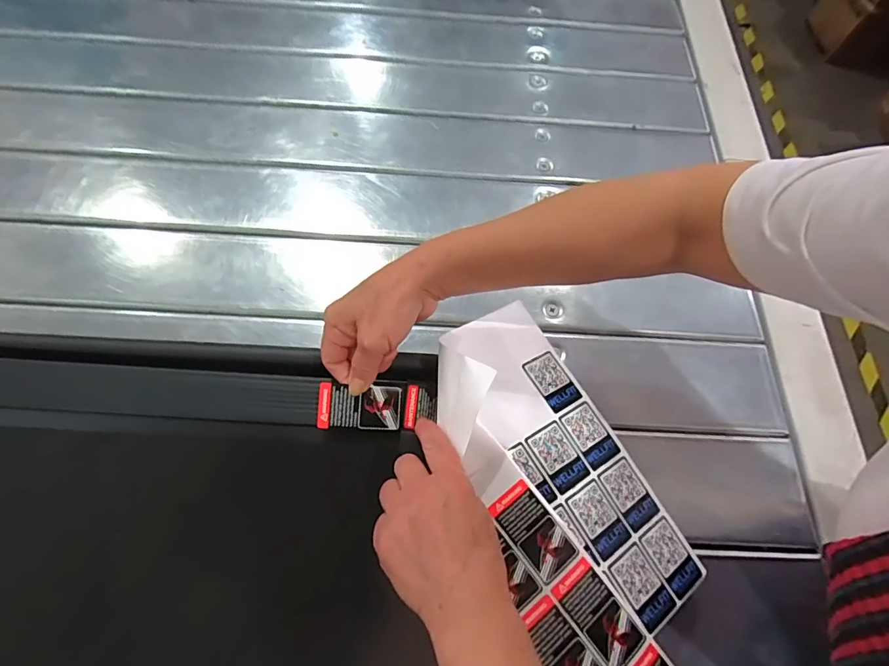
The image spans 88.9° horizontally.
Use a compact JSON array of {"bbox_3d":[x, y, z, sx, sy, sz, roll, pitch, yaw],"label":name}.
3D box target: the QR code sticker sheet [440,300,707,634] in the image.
[{"bbox_3d":[0.099,0.093,0.363,0.091,0.007,0.257,-24,72,-26],"label":"QR code sticker sheet"}]

